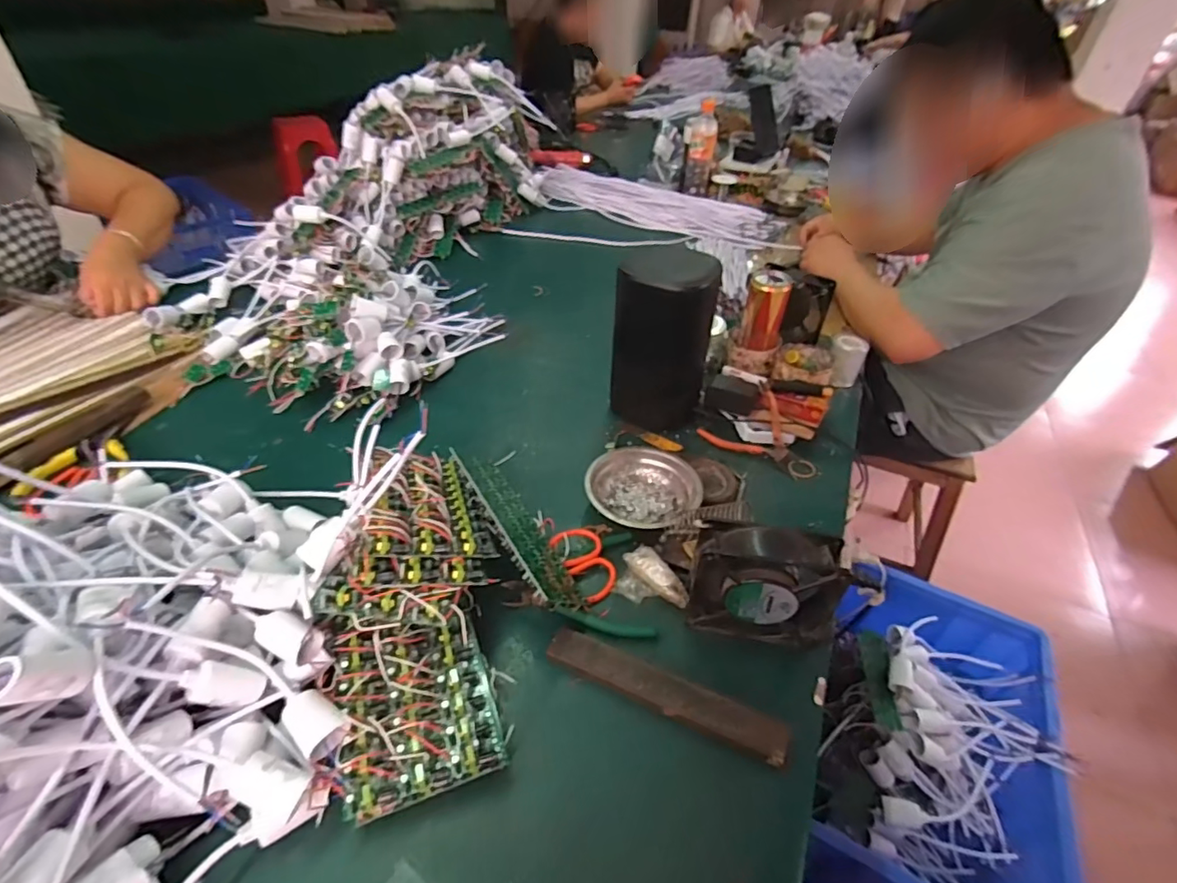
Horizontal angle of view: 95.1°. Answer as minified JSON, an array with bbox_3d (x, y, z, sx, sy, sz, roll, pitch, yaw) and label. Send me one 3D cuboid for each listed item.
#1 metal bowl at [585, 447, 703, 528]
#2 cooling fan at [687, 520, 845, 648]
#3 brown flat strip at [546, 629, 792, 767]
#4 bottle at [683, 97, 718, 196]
[{"bbox_3d":[0.060,0.056,0.617,0.125,0.034,0.116,2,42,-2],"label":"metal bowl"},{"bbox_3d":[0.155,0.129,0.482,0.125,0.113,0.048,11,42,8],"label":"cooling fan"},{"bbox_3d":[0.063,0.212,0.455,0.204,0.017,0.037,19,44,16],"label":"brown flat strip"},{"bbox_3d":[0.298,-0.778,1.453,0.089,0.211,0.086,10,42,7],"label":"bottle"}]

